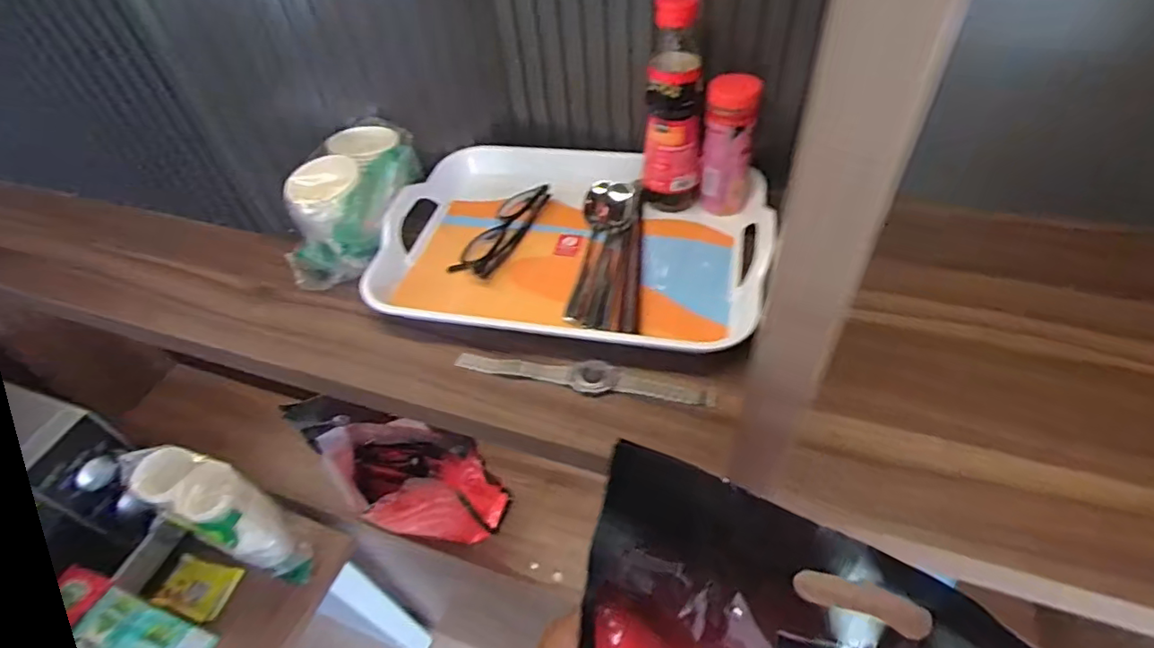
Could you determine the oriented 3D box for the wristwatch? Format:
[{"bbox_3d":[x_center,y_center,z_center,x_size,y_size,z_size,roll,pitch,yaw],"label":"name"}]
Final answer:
[{"bbox_3d":[0.000,0.041,0.469,0.213,0.010,0.030,9,50,14],"label":"wristwatch"}]

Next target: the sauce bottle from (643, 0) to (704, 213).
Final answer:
[{"bbox_3d":[0.093,-0.204,0.535,0.053,0.191,0.050,8,50,14],"label":"sauce bottle"}]

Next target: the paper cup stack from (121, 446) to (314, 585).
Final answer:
[{"bbox_3d":[-0.462,0.249,0.752,0.160,0.214,0.070,18,53,21],"label":"paper cup stack"}]

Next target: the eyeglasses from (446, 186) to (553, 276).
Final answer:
[{"bbox_3d":[-0.075,-0.096,0.581,0.047,0.019,0.137,16,52,20],"label":"eyeglasses"}]

